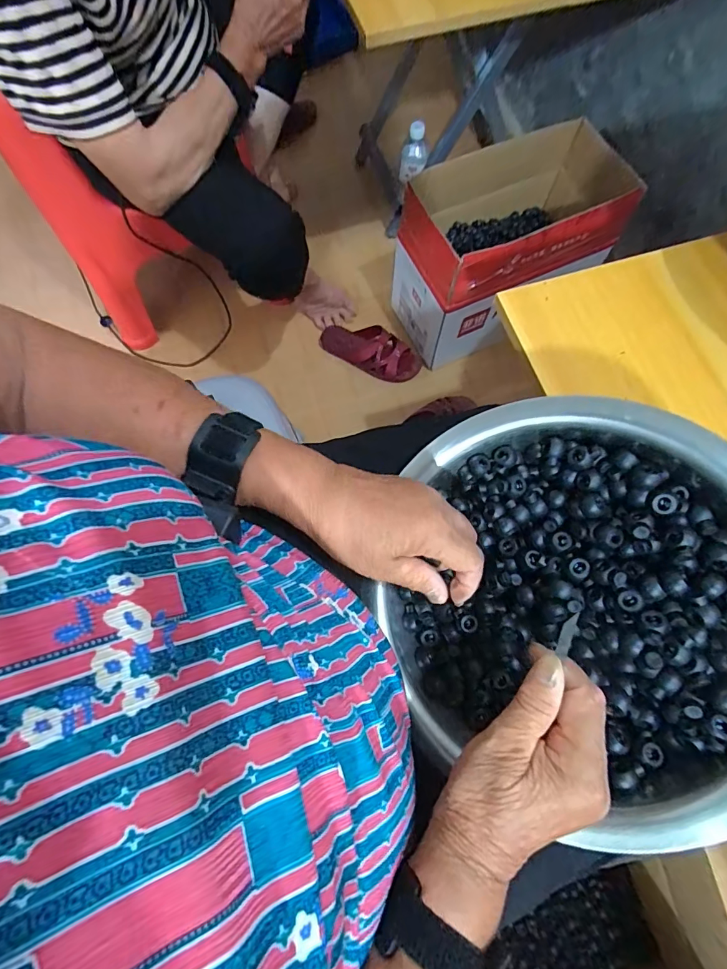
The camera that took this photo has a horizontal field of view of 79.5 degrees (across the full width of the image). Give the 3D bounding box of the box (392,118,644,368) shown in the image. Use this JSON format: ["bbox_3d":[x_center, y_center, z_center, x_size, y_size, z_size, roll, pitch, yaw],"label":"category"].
[{"bbox_3d":[0.285,-0.481,0.896,0.438,0.279,0.238,-26,73,-8],"label":"box"}]

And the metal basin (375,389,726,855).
[{"bbox_3d":[0.154,0.085,0.337,0.286,0.105,0.286,-3,84,31],"label":"metal basin"}]

